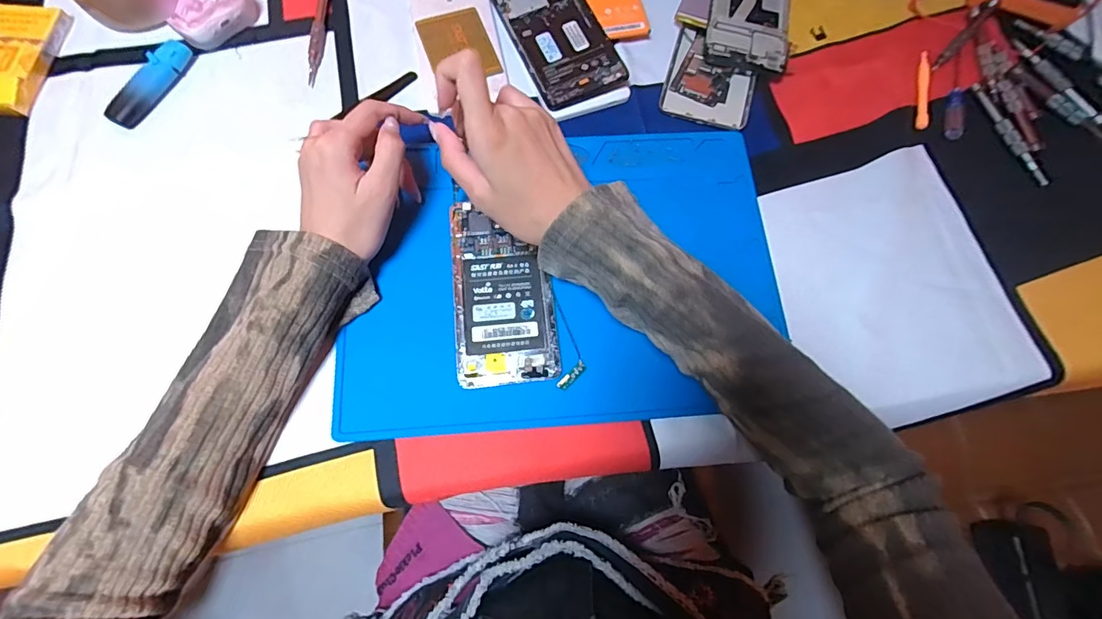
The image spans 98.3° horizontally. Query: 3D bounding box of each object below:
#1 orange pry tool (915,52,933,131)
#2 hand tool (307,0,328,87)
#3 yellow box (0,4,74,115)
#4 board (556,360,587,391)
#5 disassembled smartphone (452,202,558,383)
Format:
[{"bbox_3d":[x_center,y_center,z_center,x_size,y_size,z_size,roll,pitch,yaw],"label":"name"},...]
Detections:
[{"bbox_3d":[0.332,-0.196,0.422,0.014,0.004,0.086,18,73,4],"label":"orange pry tool"},{"bbox_3d":[-0.200,-0.240,0.412,0.010,0.011,0.104,0,73,-2],"label":"hand tool"},{"bbox_3d":[-0.439,-0.204,0.385,0.058,0.020,0.106,0,73,-2],"label":"yellow box"},{"bbox_3d":[0.015,0.046,0.328,0.008,0.004,0.024,43,76,11],"label":"board"},{"bbox_3d":[-0.034,-0.014,0.345,0.070,0.006,0.132,-4,73,-3],"label":"disassembled smartphone"}]

